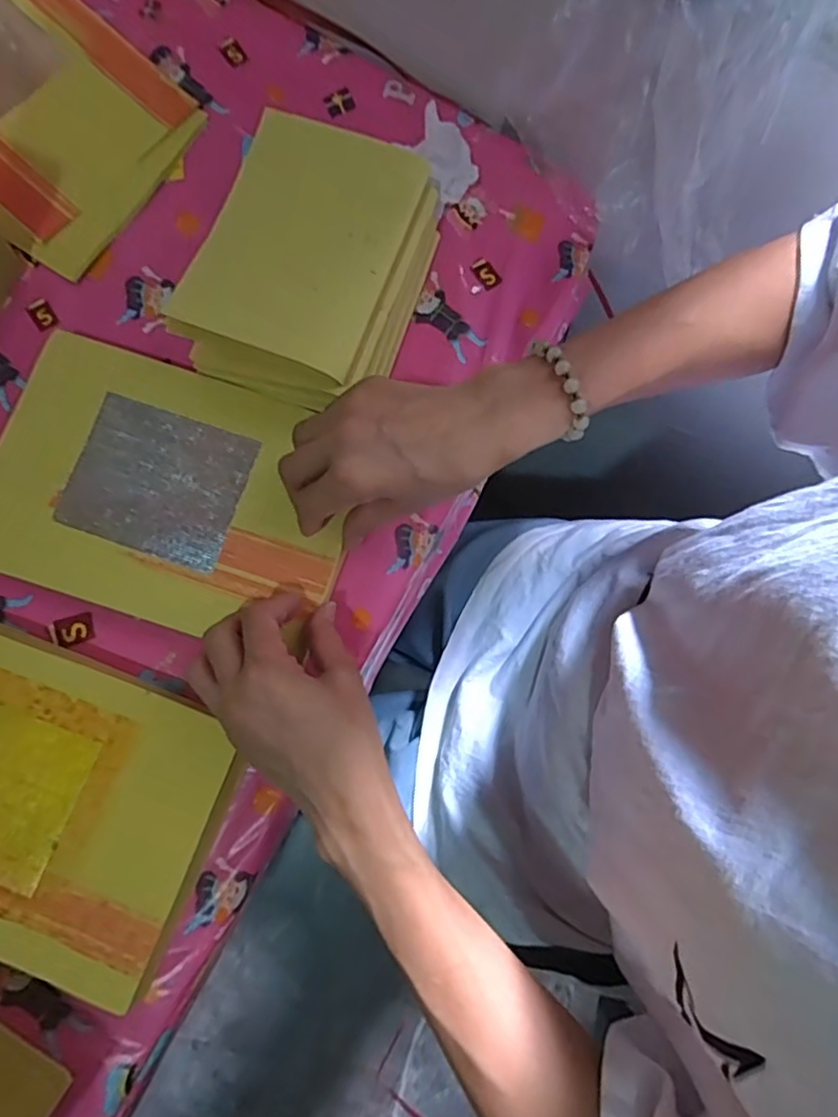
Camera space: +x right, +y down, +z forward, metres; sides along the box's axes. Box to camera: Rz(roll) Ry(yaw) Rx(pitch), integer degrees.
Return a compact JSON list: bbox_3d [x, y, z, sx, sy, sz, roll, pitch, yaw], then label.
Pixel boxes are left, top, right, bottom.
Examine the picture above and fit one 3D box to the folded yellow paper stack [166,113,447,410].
[{"bbox_3d":[-0.065,-0.183,0.398,0.119,0.066,0.166,21,79,0],"label":"folded yellow paper stack"}]

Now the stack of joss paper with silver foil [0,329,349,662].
[{"bbox_3d":[-0.156,-0.042,0.395,0.220,0.014,0.158,18,79,2],"label":"stack of joss paper with silver foil"}]

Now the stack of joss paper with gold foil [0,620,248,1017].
[{"bbox_3d":[-0.235,0.134,0.360,0.233,0.023,0.161,22,79,0],"label":"stack of joss paper with gold foil"}]

